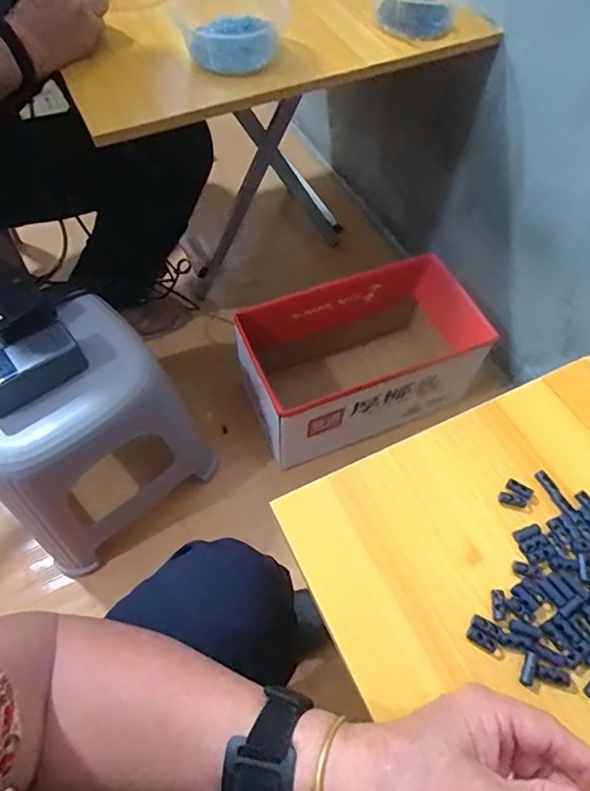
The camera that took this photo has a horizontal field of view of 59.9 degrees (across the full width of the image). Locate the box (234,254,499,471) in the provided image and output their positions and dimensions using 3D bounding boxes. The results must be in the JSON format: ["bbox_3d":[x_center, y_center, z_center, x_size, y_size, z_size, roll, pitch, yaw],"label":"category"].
[{"bbox_3d":[0.113,-0.059,0.904,0.390,0.202,0.218,-20,61,-13],"label":"box"}]

